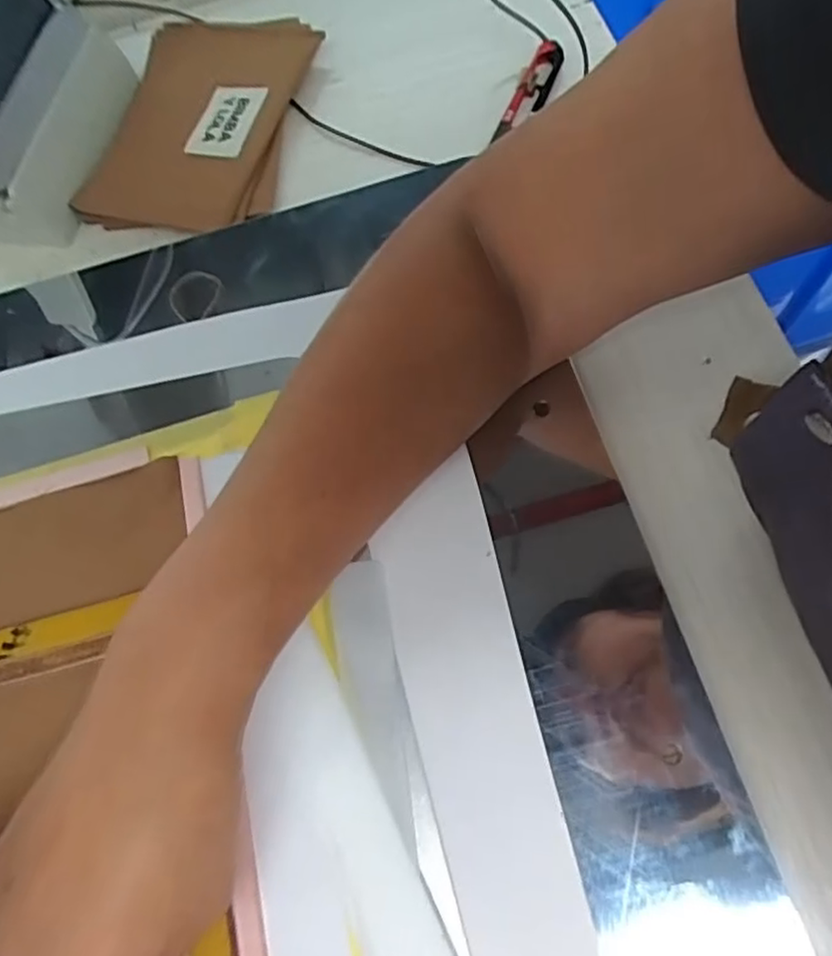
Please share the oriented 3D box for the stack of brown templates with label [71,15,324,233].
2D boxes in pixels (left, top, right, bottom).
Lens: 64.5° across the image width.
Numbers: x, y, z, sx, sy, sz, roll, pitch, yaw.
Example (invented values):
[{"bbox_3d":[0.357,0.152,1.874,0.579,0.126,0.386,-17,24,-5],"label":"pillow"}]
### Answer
[{"bbox_3d":[-0.139,-0.249,0.450,0.123,0.023,0.194,5,69,9],"label":"stack of brown templates with label"}]

